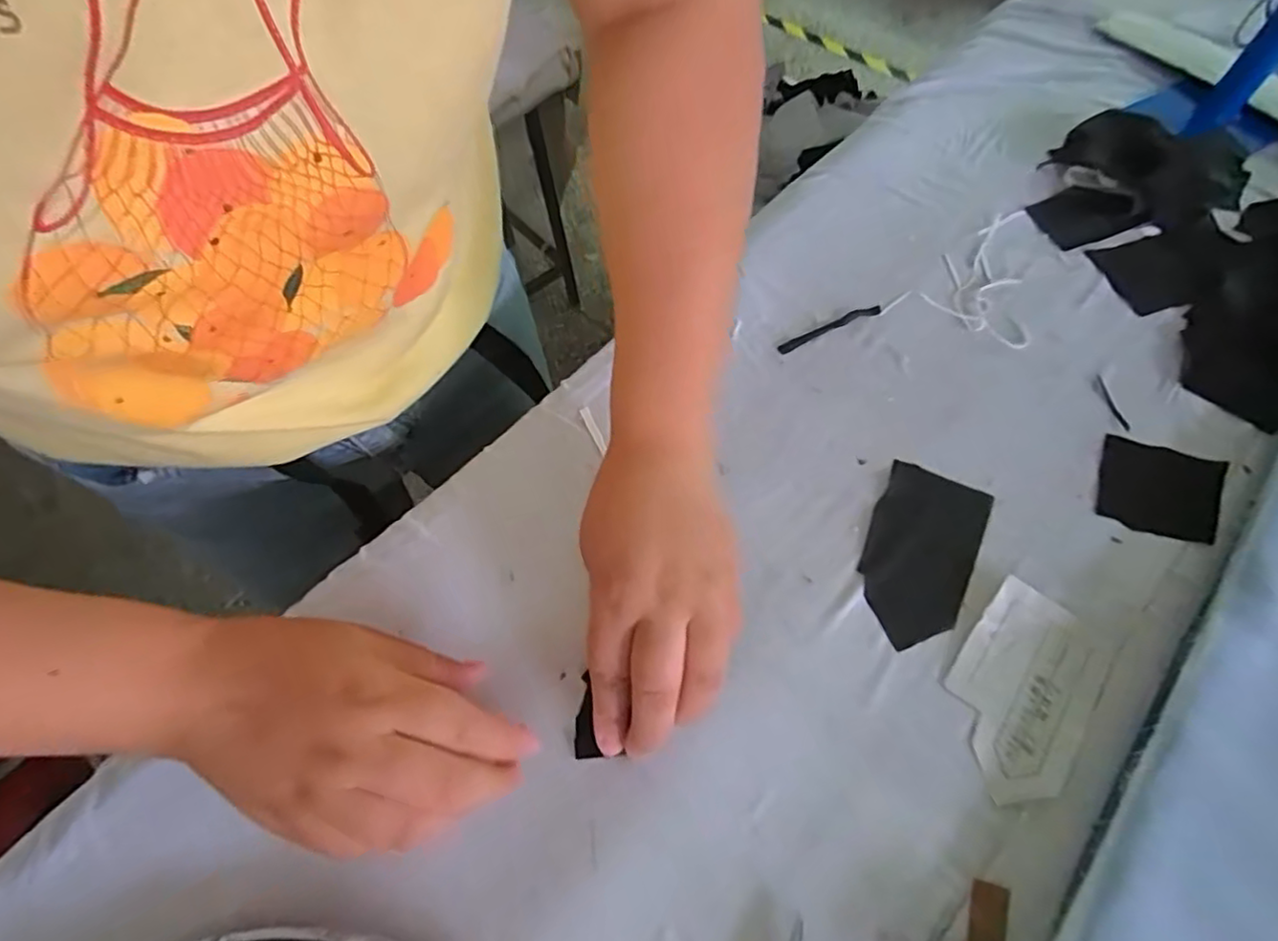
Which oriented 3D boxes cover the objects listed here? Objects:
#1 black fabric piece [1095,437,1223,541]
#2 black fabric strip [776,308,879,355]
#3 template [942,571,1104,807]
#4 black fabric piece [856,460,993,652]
[{"bbox_3d":[0.281,0.010,0.336,0.056,0.004,0.057,22,64,16],"label":"black fabric piece"},{"bbox_3d":[0.122,-0.092,0.401,0.072,0.005,0.010,-23,61,-9],"label":"black fabric strip"},{"bbox_3d":[0.181,0.103,0.293,0.057,0.009,0.094,32,68,20],"label":"template"},{"bbox_3d":[0.148,0.044,0.331,0.053,0.004,0.098,23,65,16],"label":"black fabric piece"}]

